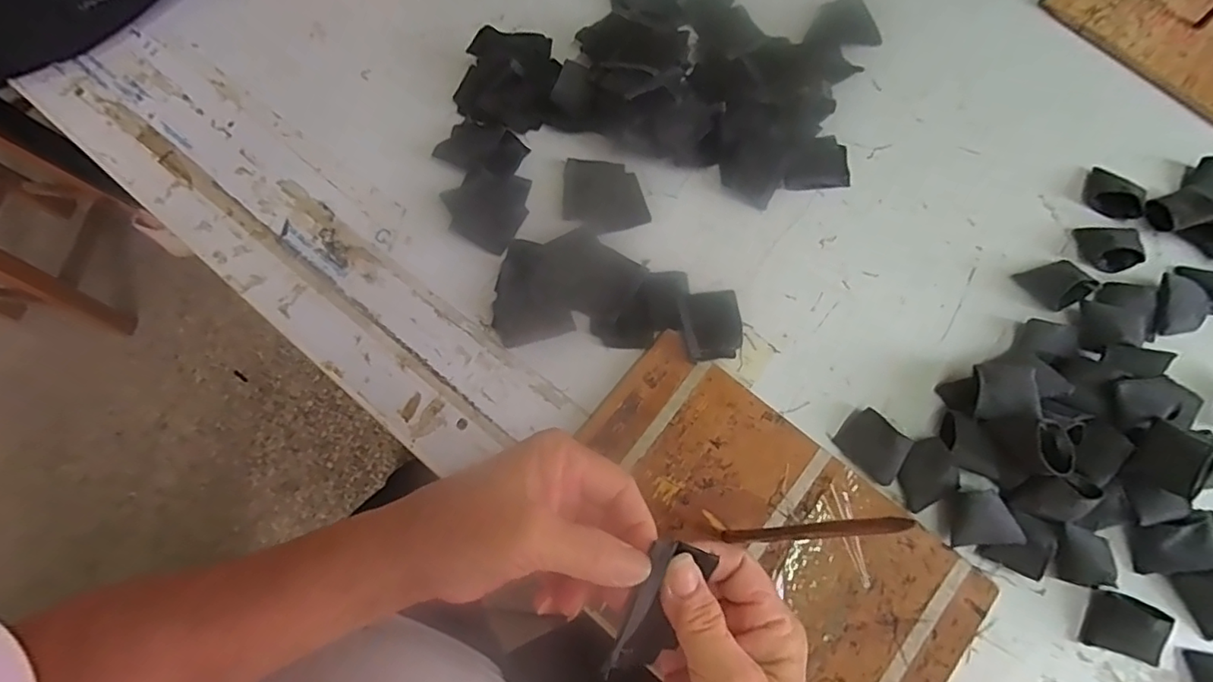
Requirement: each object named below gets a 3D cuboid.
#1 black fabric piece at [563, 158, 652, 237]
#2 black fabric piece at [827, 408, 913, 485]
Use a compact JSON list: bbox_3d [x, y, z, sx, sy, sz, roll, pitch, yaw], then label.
[{"bbox_3d":[-0.004,-0.118,0.458,0.063,0.004,0.069,-16,73,-5],"label":"black fabric piece"},{"bbox_3d":[0.185,0.072,0.394,0.045,0.022,0.032,44,77,12],"label":"black fabric piece"}]

